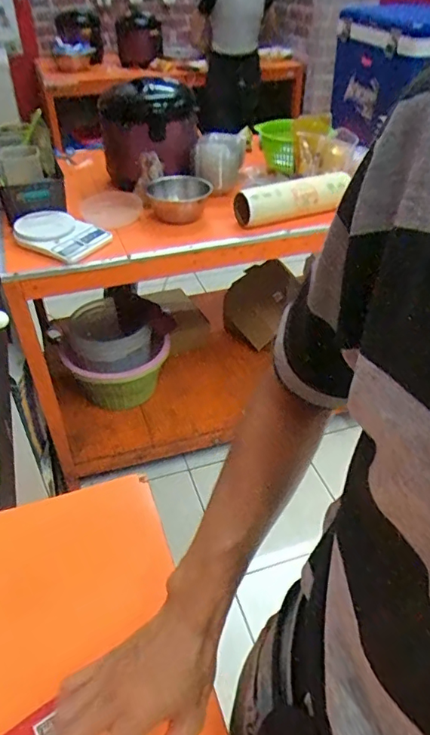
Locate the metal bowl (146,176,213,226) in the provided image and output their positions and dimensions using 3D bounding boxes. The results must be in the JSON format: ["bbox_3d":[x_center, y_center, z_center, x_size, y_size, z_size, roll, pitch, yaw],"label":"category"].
[{"bbox_3d":[-0.095,-0.452,1.344,0.173,0.063,0.201,-1,40,-2],"label":"metal bowl"}]

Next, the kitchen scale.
[{"bbox_3d":[-0.373,-0.319,1.223,0.208,0.049,0.159,23,46,24],"label":"kitchen scale"}]

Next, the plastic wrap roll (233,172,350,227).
[{"bbox_3d":[0.205,-0.442,1.317,0.343,0.083,0.073,-15,42,-17],"label":"plastic wrap roll"}]

